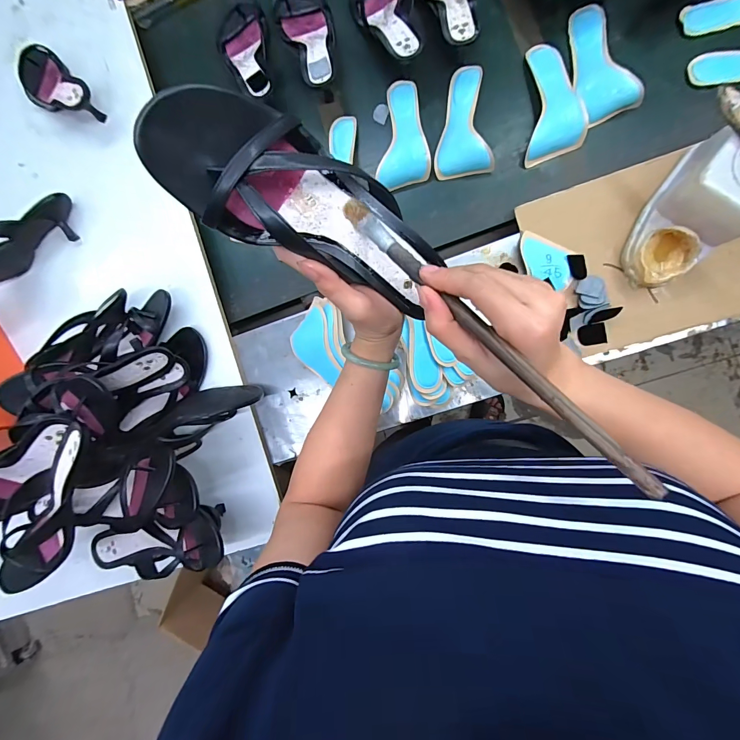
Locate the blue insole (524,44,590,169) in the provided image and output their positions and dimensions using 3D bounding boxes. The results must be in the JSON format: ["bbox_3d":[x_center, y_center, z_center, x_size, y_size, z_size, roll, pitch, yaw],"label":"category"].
[{"bbox_3d":[0.285,-0.423,0.567,0.084,0.023,0.187,-4,88,8],"label":"blue insole"}]

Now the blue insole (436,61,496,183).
[{"bbox_3d":[0.147,-0.405,0.582,0.086,0.029,0.174,-4,89,8],"label":"blue insole"}]

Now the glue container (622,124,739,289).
[{"bbox_3d":[0.428,-0.204,0.469,0.104,0.113,0.184,36,94,7],"label":"glue container"}]

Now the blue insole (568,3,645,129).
[{"bbox_3d":[0.345,-0.477,0.559,0.084,0.046,0.195,-17,87,7],"label":"blue insole"}]

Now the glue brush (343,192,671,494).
[{"bbox_3d":[0.062,-0.036,0.235,0.016,0.008,0.270,-41,64,5],"label":"glue brush"}]

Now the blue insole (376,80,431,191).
[{"bbox_3d":[0.046,-0.393,0.599,0.083,0.028,0.181,-9,88,8],"label":"blue insole"}]

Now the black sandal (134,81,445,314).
[{"bbox_3d":[-0.034,-0.121,0.272,0.231,0.052,0.088,20,92,-28],"label":"black sandal"}]

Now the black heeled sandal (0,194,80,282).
[{"bbox_3d":[-0.623,-0.210,0.632,0.239,0.102,0.060,-37,84,6],"label":"black heeled sandal"}]

